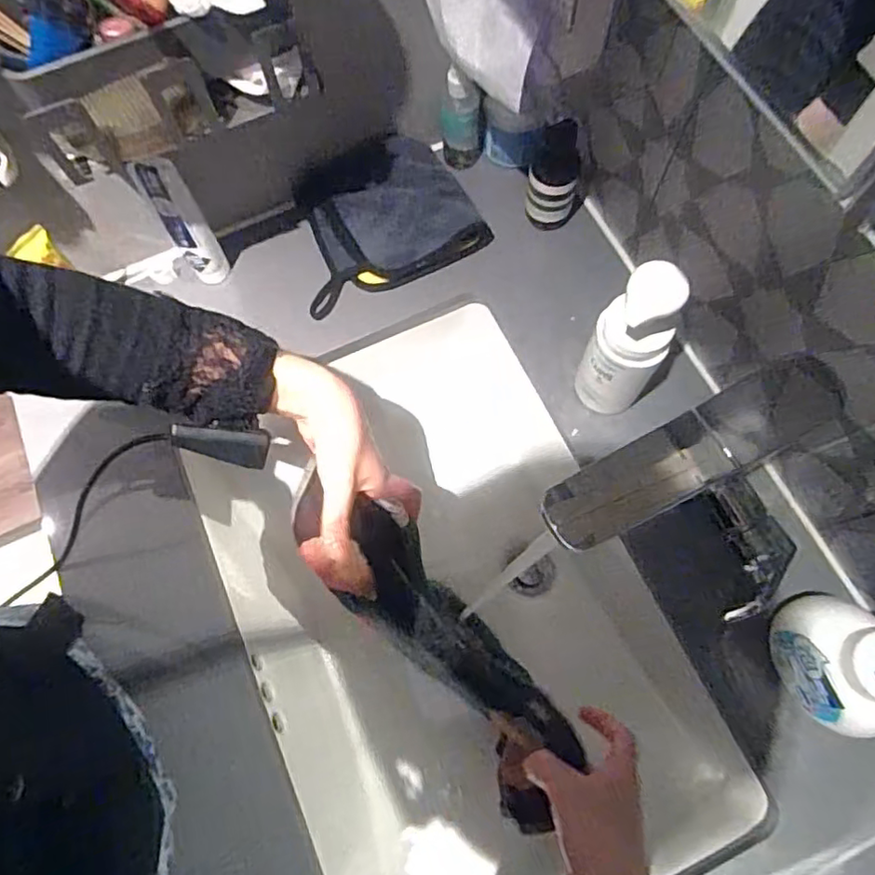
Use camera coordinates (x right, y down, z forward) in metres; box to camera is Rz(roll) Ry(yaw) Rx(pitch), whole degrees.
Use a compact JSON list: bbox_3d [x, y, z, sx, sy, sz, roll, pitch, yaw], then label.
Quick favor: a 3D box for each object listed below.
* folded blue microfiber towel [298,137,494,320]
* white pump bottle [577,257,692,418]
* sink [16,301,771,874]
[{"bbox_3d":[-0.055,-0.222,0.605,0.172,0.034,0.139,-20,71,-4],"label":"folded blue microfiber towel"},{"bbox_3d":[0.145,-0.067,0.472,0.057,0.171,0.045,32,76,12],"label":"white pump bottle"},{"bbox_3d":[-0.034,0.176,0.577,0.463,0.189,0.521,-24,72,-5],"label":"sink"}]

